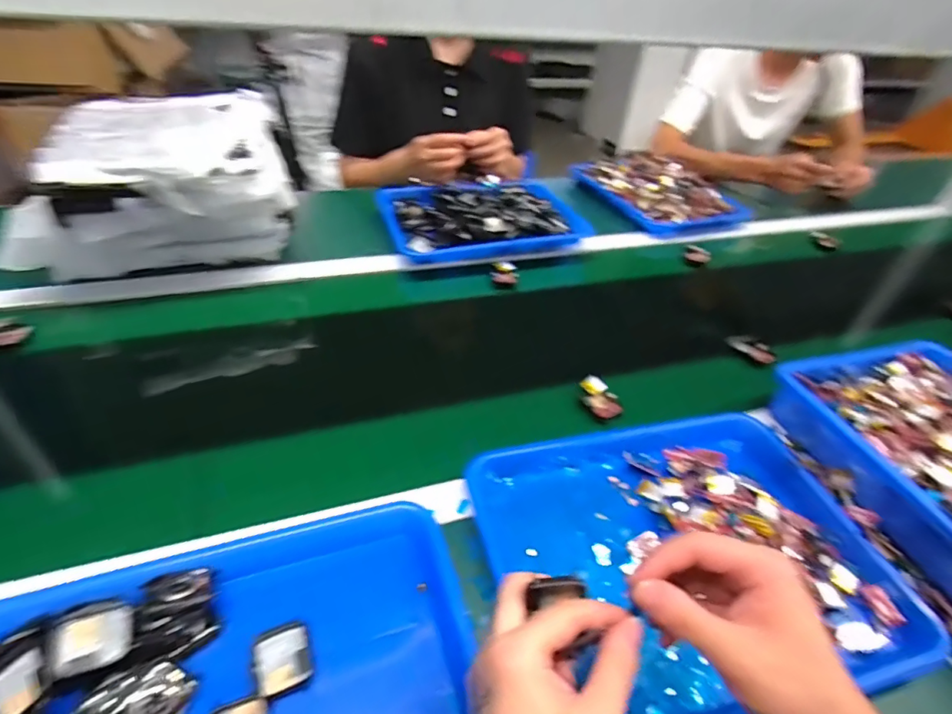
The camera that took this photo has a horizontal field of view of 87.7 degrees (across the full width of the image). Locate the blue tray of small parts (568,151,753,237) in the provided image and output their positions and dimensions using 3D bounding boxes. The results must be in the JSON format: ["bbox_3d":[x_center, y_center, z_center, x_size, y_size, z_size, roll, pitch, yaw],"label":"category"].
[{"bbox_3d":[0.372,-0.351,1.036,0.216,0.069,0.316,-15,46,-23],"label":"blue tray of small parts"}]

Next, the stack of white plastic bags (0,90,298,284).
[{"bbox_3d":[-0.447,-0.258,0.720,0.317,0.158,0.291,-9,44,-17],"label":"stack of white plastic bags"}]

